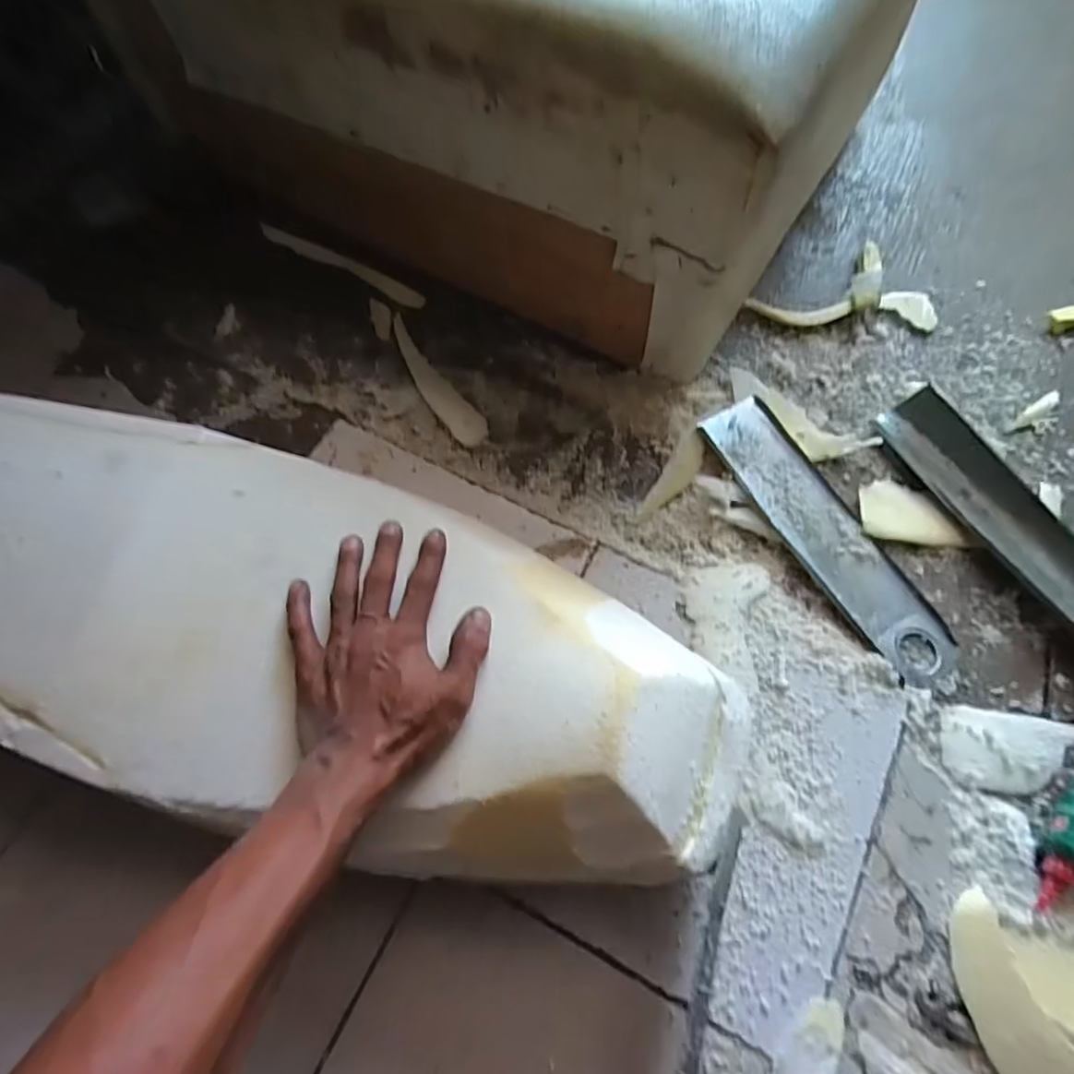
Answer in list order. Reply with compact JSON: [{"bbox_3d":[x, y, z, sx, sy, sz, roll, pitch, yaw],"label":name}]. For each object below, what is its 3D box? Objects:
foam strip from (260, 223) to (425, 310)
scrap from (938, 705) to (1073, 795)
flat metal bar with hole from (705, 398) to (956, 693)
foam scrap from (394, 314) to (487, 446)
[{"bbox_3d":[-0.234,-0.322,0.707,0.237,0.015,0.025,28,72,12],"label":"foam strip"},{"bbox_3d":[0.393,0.178,0.496,0.115,0.007,0.064,8,69,4],"label":"scrap"},{"bbox_3d":[0.275,-0.004,0.568,0.082,0.015,0.308,-28,71,-9],"label":"flat metal bar with hole"},{"bbox_3d":[-0.114,-0.170,0.650,0.036,0.005,0.186,-33,71,-11],"label":"foam scrap"}]

